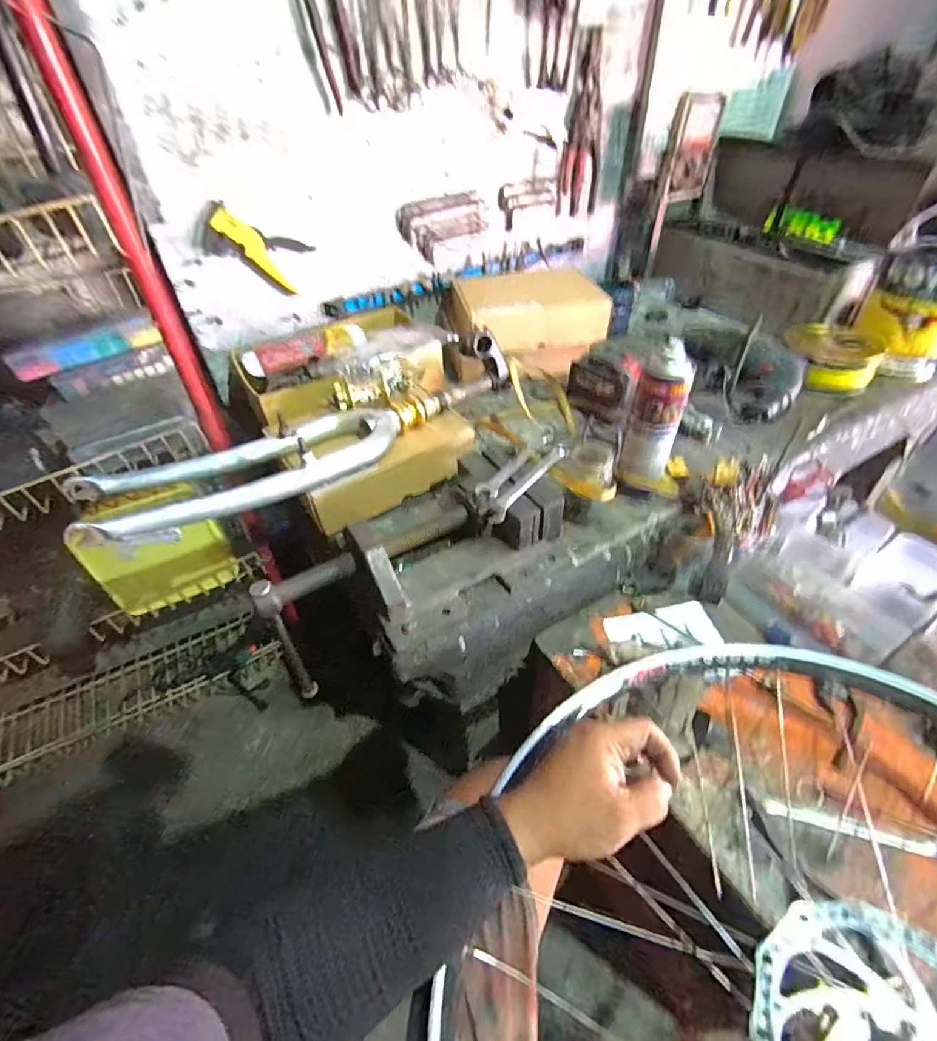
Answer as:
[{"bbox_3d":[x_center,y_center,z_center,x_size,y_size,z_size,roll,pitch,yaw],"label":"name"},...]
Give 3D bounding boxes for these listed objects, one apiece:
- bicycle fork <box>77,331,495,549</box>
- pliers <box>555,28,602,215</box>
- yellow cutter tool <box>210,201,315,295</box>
[{"bbox_3d":[-0.203,-0.130,0.688,0.603,0.080,0.149,-27,50,-22],"label":"bicycle fork"},{"bbox_3d":[0.234,-0.783,0.977,0.098,0.275,0.033,-34,53,-28],"label":"pliers"},{"bbox_3d":[-0.342,-0.460,0.806,0.017,0.157,0.085,42,102,35],"label":"yellow cutter tool"}]

